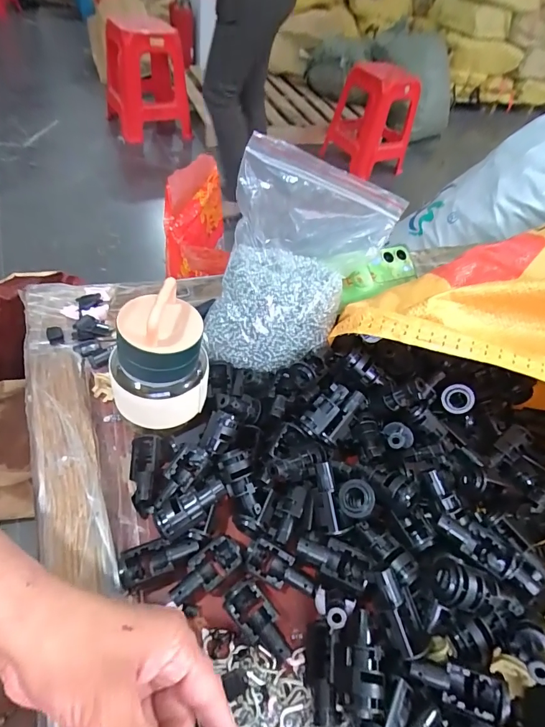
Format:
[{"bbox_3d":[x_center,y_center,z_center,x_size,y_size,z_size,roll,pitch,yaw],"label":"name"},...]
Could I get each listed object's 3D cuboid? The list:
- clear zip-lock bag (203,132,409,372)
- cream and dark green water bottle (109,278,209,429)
[{"bbox_3d":[0.027,-0.096,0.371,0.138,0.145,0.168,20,50,7],"label":"clear zip-lock bag"},{"bbox_3d":[-0.088,-0.002,0.310,0.074,0.113,0.062,-3,51,-13],"label":"cream and dark green water bottle"}]

